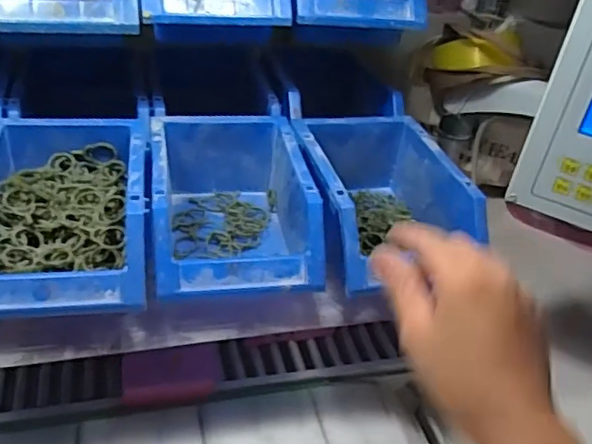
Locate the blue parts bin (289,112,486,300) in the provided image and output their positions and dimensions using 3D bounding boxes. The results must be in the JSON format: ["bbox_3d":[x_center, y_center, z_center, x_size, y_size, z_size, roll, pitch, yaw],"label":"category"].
[{"bbox_3d":[0.071,-0.022,0.530,0.123,0.071,0.167,-5,37,-17],"label":"blue parts bin"}]

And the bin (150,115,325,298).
[{"bbox_3d":[-0.054,-0.011,0.501,0.120,0.080,0.173,-2,36,-13],"label":"bin"}]

